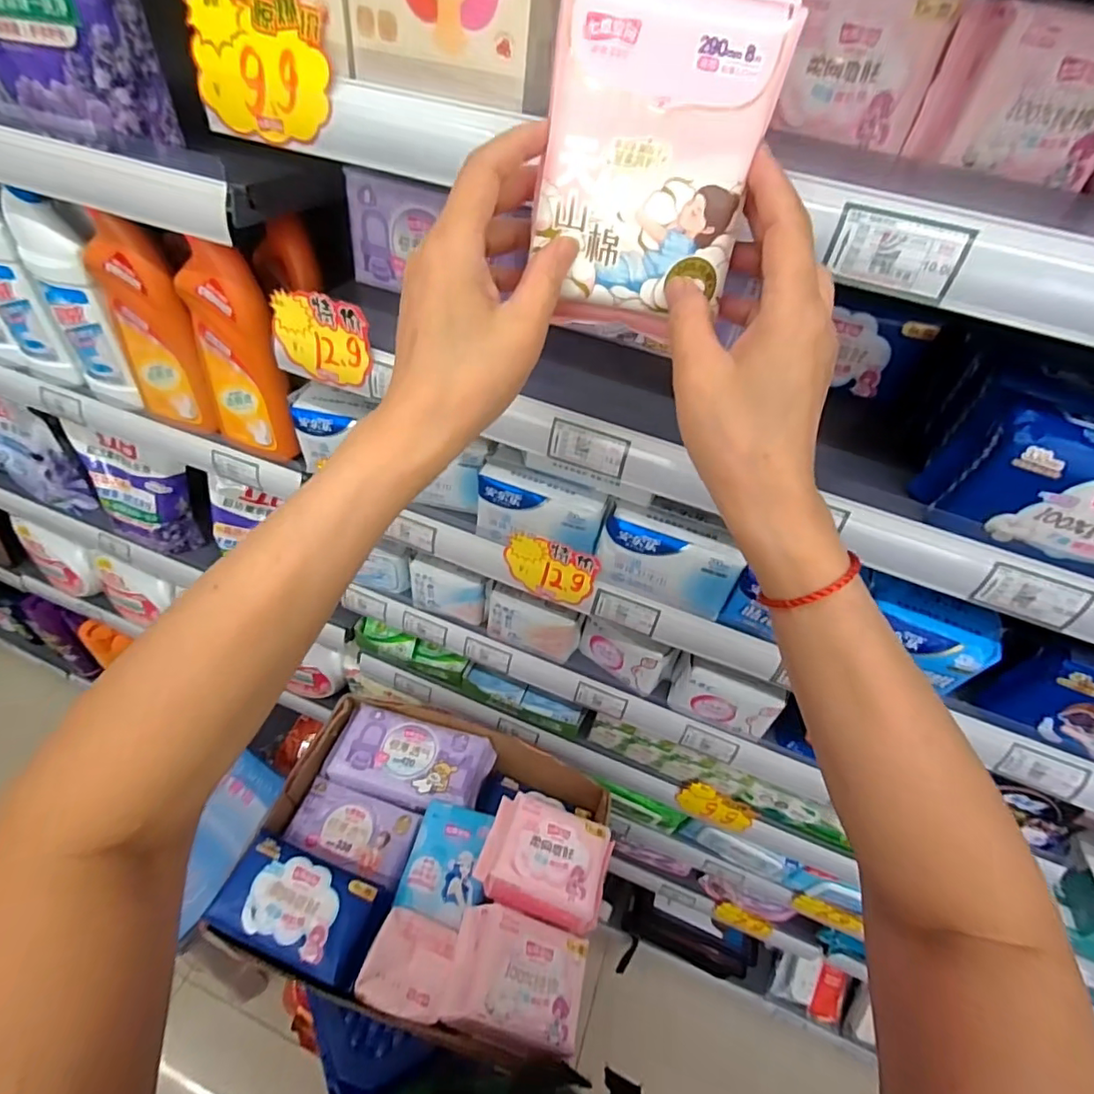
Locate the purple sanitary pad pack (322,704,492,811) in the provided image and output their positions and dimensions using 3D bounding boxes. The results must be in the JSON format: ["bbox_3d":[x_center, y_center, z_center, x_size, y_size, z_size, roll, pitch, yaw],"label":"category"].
[{"bbox_3d":[-0.173,0.271,0.698,0.190,0.045,0.097,12,47,4],"label":"purple sanitary pad pack"}]

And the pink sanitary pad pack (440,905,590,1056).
[{"bbox_3d":[-0.027,0.381,0.491,0.117,0.049,0.087,11,47,3],"label":"pink sanitary pad pack"}]

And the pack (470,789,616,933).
[{"bbox_3d":[-0.001,0.313,0.556,0.125,0.052,0.089,18,48,9],"label":"pack"}]

